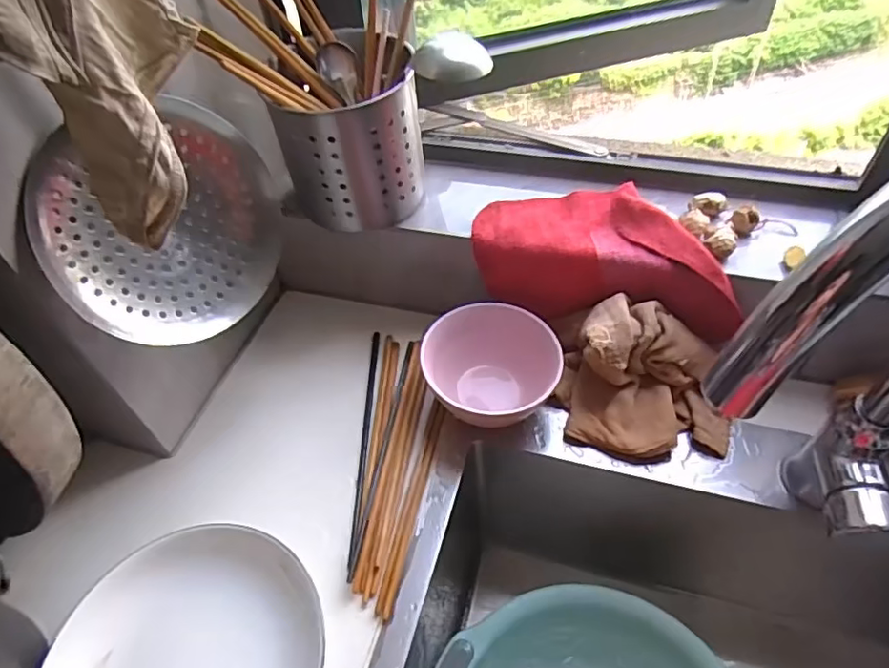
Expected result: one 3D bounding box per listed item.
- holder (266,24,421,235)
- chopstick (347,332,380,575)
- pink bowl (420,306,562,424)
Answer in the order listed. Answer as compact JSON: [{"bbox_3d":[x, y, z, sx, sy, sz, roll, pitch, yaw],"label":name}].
[{"bbox_3d":[-0.081,-0.179,0.523,0.115,0.129,0.135,-6,50,-1],"label":"holder"},{"bbox_3d":[-0.069,0.088,0.508,0.007,0.009,0.232,-2,50,3],"label":"chopstick"},{"bbox_3d":[0.041,0.034,0.503,0.114,0.069,0.100,-4,50,1],"label":"pink bowl"}]

